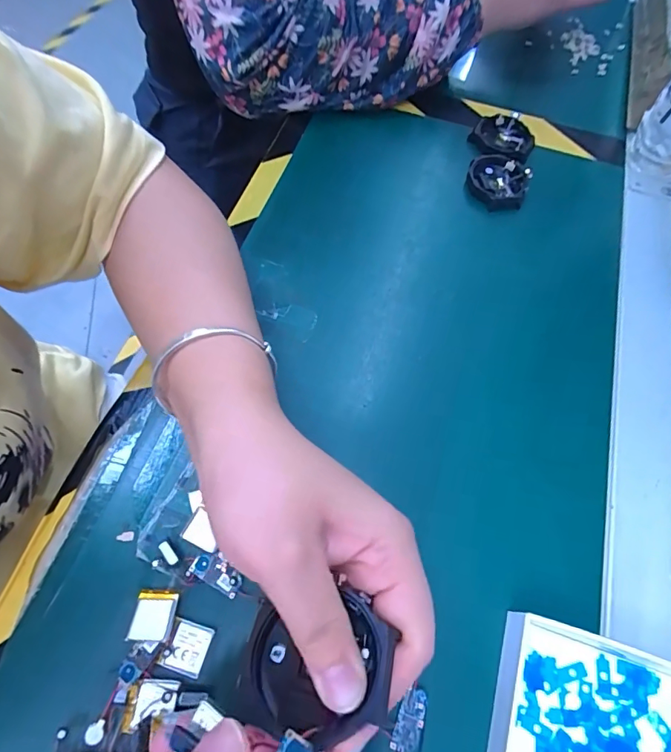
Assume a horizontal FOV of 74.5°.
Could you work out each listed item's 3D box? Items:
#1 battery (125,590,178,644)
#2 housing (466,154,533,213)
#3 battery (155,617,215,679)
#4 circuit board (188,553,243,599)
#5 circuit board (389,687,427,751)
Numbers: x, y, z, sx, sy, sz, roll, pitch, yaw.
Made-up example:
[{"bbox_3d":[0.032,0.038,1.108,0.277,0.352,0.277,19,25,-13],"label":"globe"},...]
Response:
[{"bbox_3d":[-0.091,0.120,0.221,0.021,0.004,0.022,1,49,6],"label":"battery"},{"bbox_3d":[0.137,-0.165,0.371,0.049,0.011,0.054,21,65,7],"label":"housing"},{"bbox_3d":[-0.074,0.134,0.218,0.021,0.004,0.021,16,64,5],"label":"battery"},{"bbox_3d":[-0.063,0.105,0.234,0.028,0.004,0.015,23,65,8],"label":"circuit board"},{"bbox_3d":[0.036,0.167,0.213,0.013,0.004,0.028,16,64,5],"label":"circuit board"}]

